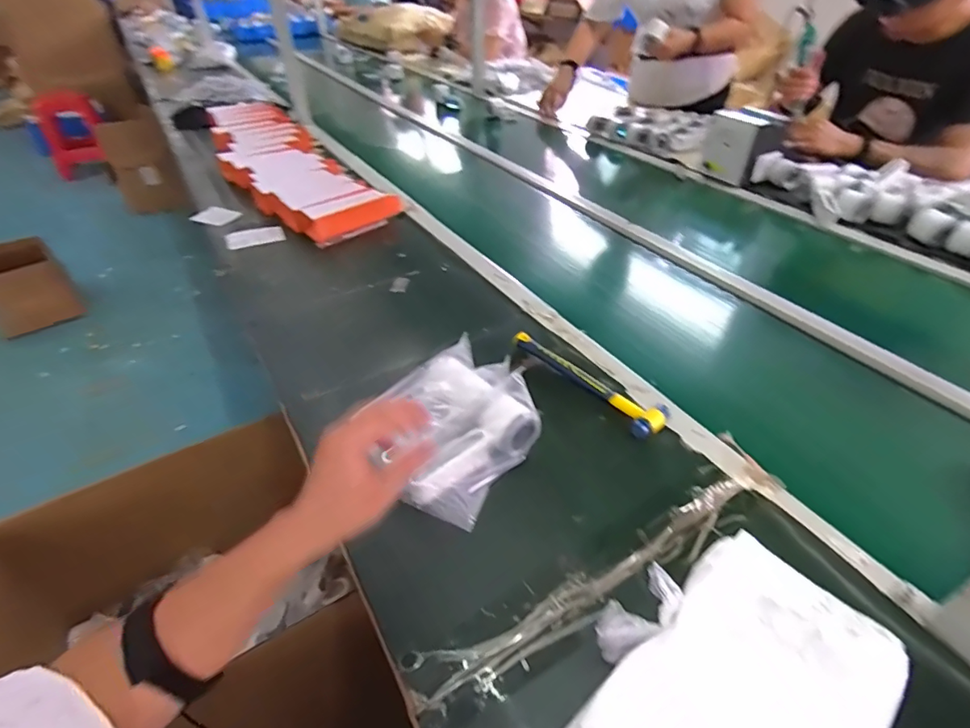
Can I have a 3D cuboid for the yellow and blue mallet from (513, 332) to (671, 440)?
[{"bbox_3d":[0.137,0.018,0.688,0.062,0.027,0.243,-28,47,-27],"label":"yellow and blue mallet"}]

